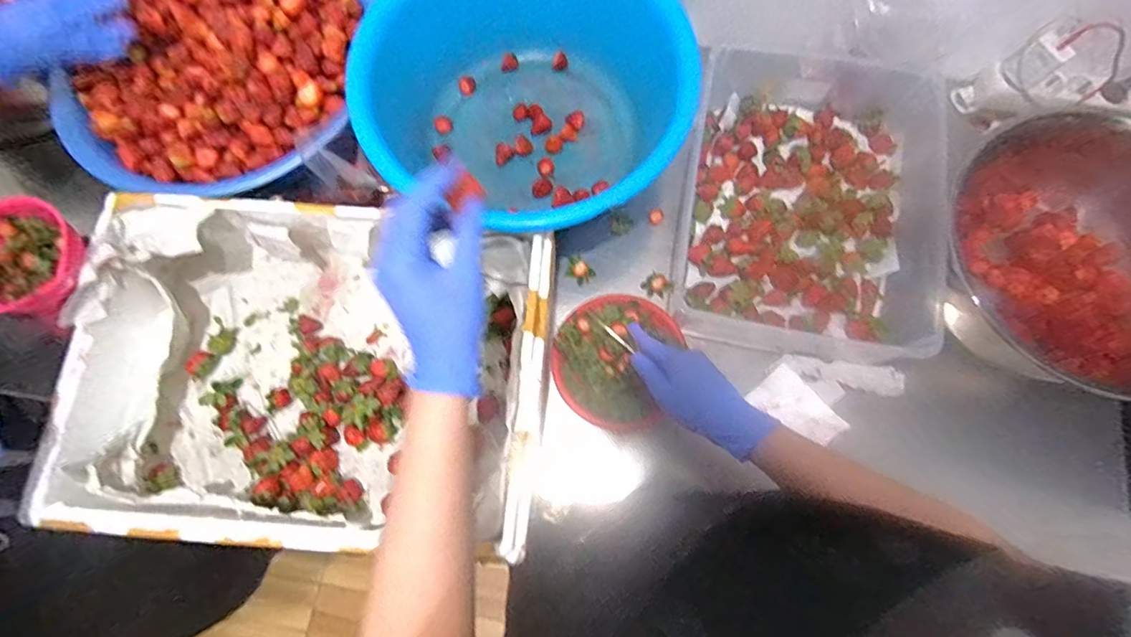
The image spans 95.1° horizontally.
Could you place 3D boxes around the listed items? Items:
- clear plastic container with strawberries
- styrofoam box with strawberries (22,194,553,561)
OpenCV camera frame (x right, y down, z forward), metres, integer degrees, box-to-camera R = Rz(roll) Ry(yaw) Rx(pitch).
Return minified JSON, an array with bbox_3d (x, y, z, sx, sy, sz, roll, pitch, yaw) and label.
[{"bbox_3d":[0.315,-0.162,0.645,0.319,0.120,0.407,9,76,2],"label":"clear plastic container with strawberries"},{"bbox_3d":[-0.280,0.061,0.588,0.504,0.119,0.358,5,76,1],"label":"styrofoam box with strawberries"}]

